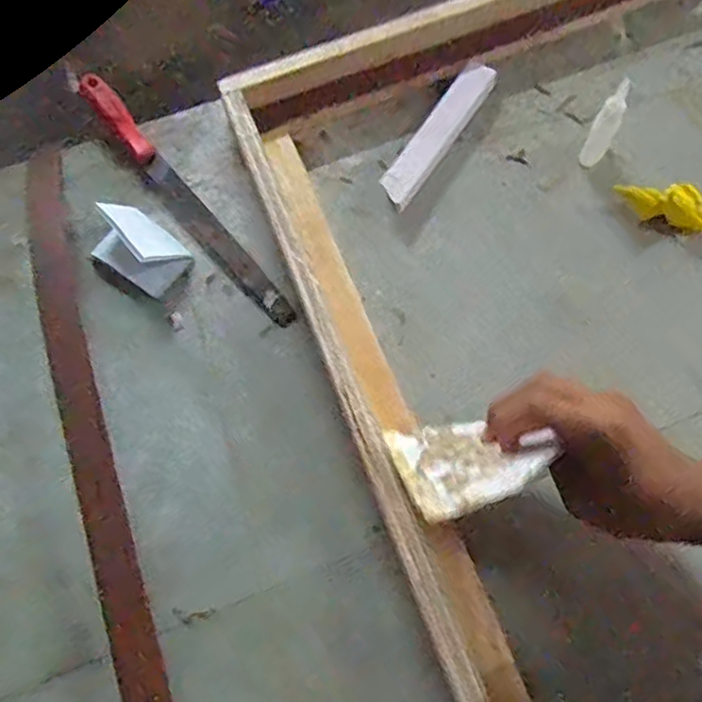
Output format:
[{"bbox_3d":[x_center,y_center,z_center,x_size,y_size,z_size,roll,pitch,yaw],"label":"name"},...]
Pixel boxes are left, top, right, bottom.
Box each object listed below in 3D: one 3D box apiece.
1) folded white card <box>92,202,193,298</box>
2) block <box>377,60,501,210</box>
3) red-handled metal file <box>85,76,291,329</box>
[{"bbox_3d":[-0.175,-0.089,0.536,0.079,0.029,0.053,31,72,14],"label":"folded white card"},{"bbox_3d":[0.079,-0.195,0.584,0.030,0.020,0.162,31,72,14],"label":"block"},{"bbox_3d":[-0.146,-0.134,0.557,0.027,0.031,0.294,-37,71,-12],"label":"red-handled metal file"}]

